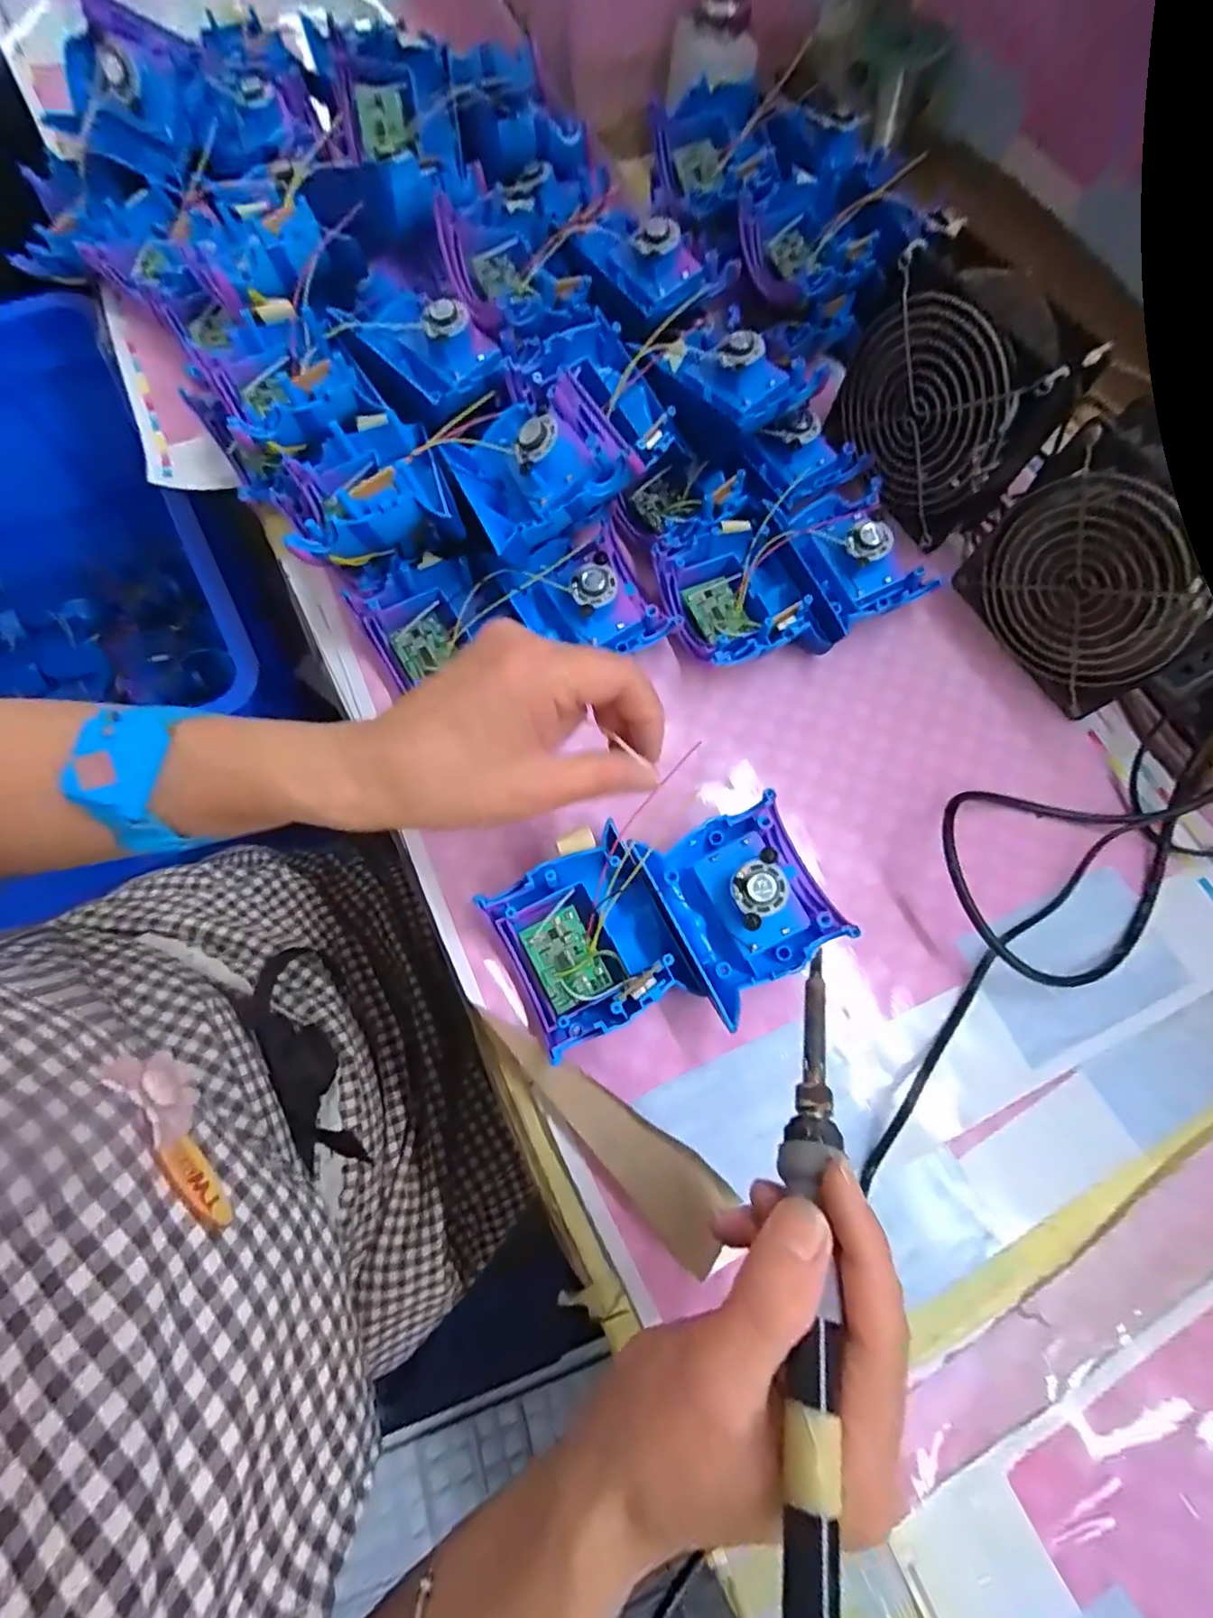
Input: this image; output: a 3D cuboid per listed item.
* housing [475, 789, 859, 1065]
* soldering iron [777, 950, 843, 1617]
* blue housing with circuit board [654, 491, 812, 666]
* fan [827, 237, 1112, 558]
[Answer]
[{"bbox_3d":[0.030,0.056,0.304,0.149,0.045,0.095,-26,74,-10],"label":"housing"},{"bbox_3d":[0.061,0.138,0.184,0.016,0.014,0.210,13,50,3],"label":"soldering iron"},{"bbox_3d":[0.080,-0.131,0.369,0.094,0.038,0.093,-22,74,-8],"label":"blue housing with circuit board"},{"bbox_3d":[0.198,-0.242,0.365,0.050,0.113,0.127,-39,77,-13],"label":"fan"}]

